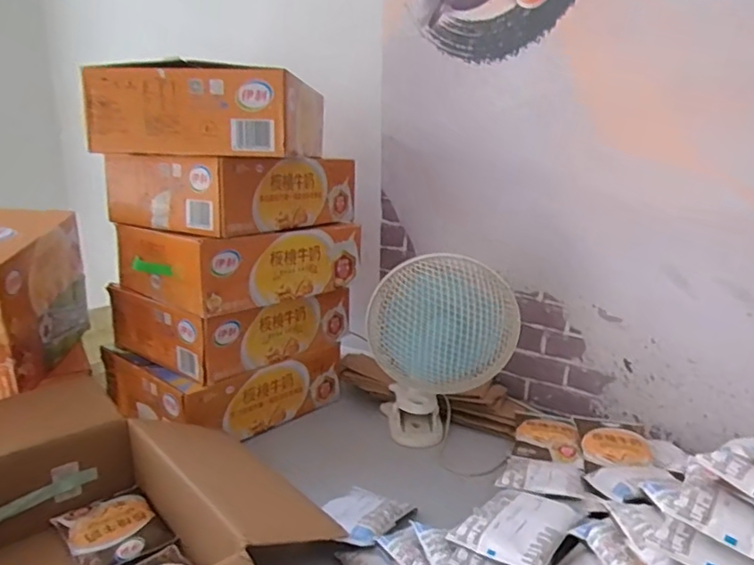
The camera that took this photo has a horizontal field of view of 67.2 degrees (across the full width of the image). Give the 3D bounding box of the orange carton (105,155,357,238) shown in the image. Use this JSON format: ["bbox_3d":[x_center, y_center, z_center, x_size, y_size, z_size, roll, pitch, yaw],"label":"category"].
[{"bbox_3d":[-0.235,-0.157,0.943,0.259,0.106,0.321,11,19,33],"label":"orange carton"}]

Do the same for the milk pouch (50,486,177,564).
[{"bbox_3d":[-0.313,0.285,0.668,0.098,0.021,0.150,-14,21,-41],"label":"milk pouch"}]

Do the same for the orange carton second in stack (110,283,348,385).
[{"bbox_3d":[-0.251,0.054,1.004,0.269,0.108,0.311,13,20,38],"label":"orange carton second in stack"}]

